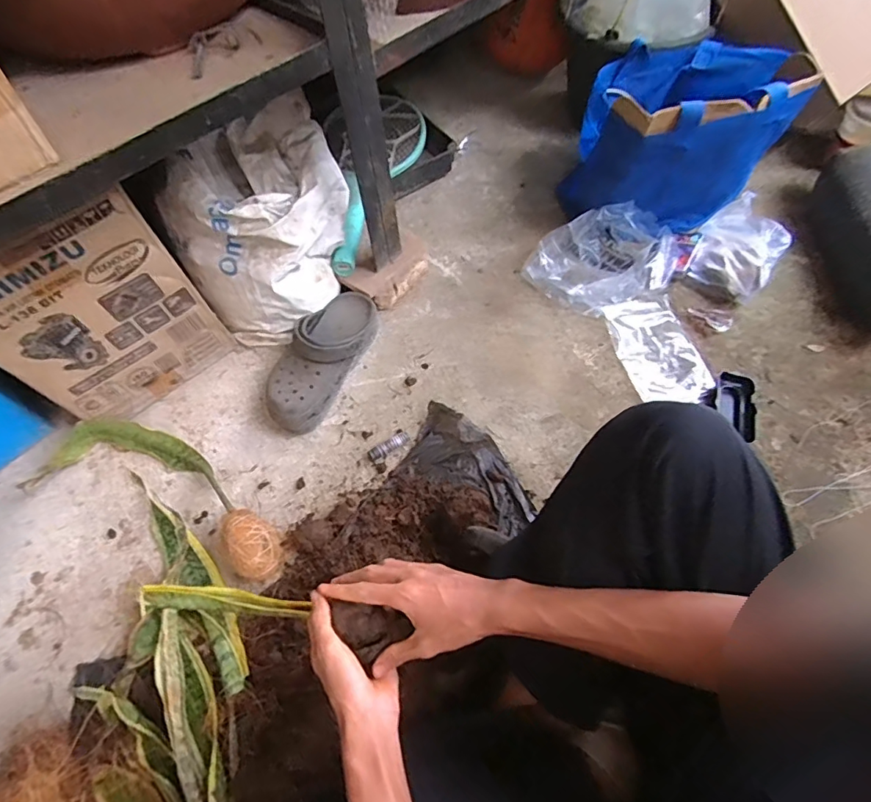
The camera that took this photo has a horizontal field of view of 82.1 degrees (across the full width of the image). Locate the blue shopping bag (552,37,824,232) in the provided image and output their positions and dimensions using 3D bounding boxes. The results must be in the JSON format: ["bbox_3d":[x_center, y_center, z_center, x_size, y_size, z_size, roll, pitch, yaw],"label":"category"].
[{"bbox_3d":[0.370,-0.421,0.776,0.273,0.205,0.244,26,66,16],"label":"blue shopping bag"}]

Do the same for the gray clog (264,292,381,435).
[{"bbox_3d":[-0.166,-0.068,0.739,0.096,0.083,0.236,22,67,13],"label":"gray clog"}]

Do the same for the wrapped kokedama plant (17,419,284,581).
[{"bbox_3d":[-0.359,0.113,0.672,0.381,0.063,0.135,17,66,11],"label":"wrapped kokedama plant"}]

